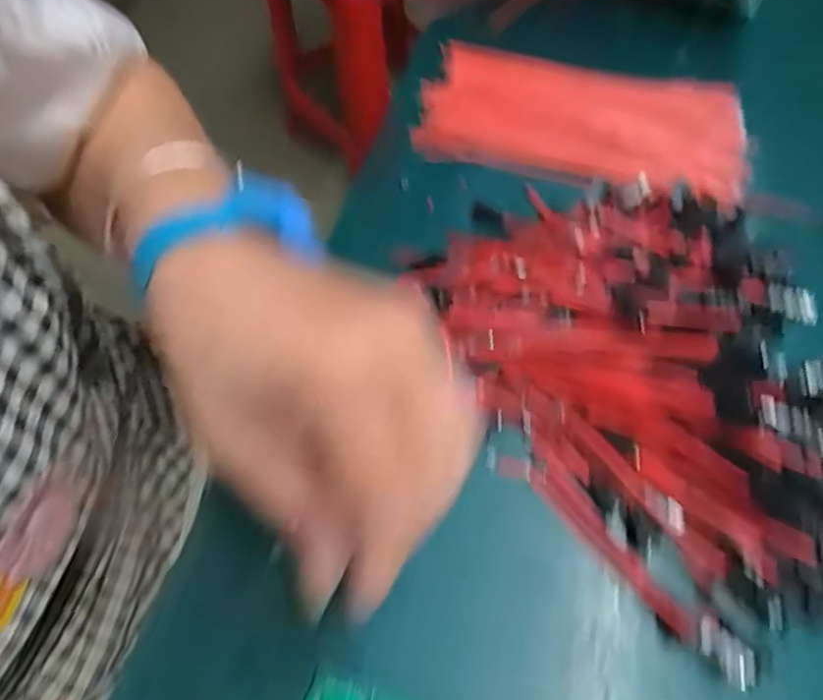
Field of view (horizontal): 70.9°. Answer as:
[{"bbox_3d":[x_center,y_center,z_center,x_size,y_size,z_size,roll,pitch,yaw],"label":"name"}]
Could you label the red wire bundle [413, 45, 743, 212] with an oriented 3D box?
[{"bbox_3d":[0.099,-0.139,0.339,0.184,0.018,0.093,15,63,13],"label":"red wire bundle"}]

